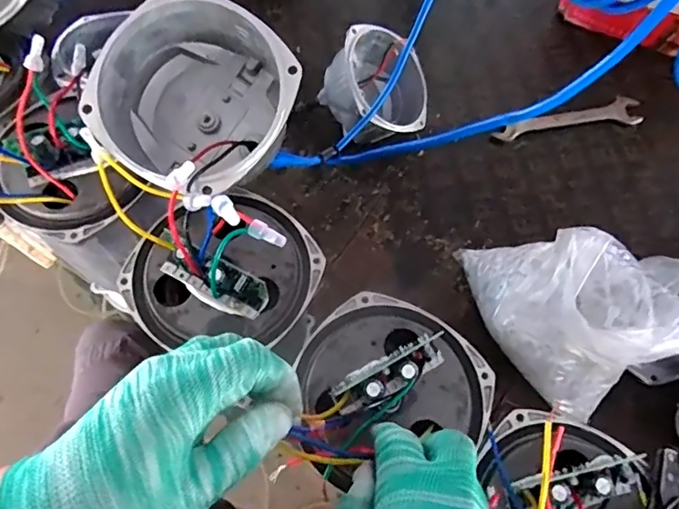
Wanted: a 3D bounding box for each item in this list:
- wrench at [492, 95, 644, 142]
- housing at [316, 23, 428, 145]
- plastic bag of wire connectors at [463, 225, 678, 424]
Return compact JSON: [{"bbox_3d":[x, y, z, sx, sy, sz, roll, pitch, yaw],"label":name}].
[{"bbox_3d":[0.320,-0.191,0.720,0.222,0.014,0.044,-10,68,-6],"label":"wrench"},{"bbox_3d":[0.046,-0.215,0.660,0.129,0.088,0.129,6,79,-34],"label":"housing"},{"bbox_3d":[0.232,0.040,0.530,0.205,0.175,0.158,36,70,12],"label":"plastic bag of wire connectors"}]

